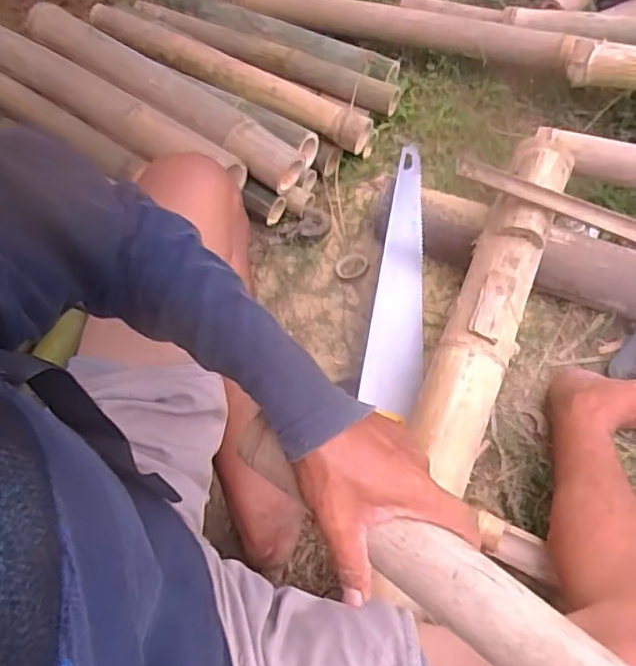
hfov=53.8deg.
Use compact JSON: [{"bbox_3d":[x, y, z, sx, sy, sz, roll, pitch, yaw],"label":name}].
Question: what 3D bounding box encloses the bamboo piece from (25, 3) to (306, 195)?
[{"bbox_3d":[-0.292,-0.427,1.112,0.613,0.100,0.091,31,64,19],"label":"bamboo piece"}]

